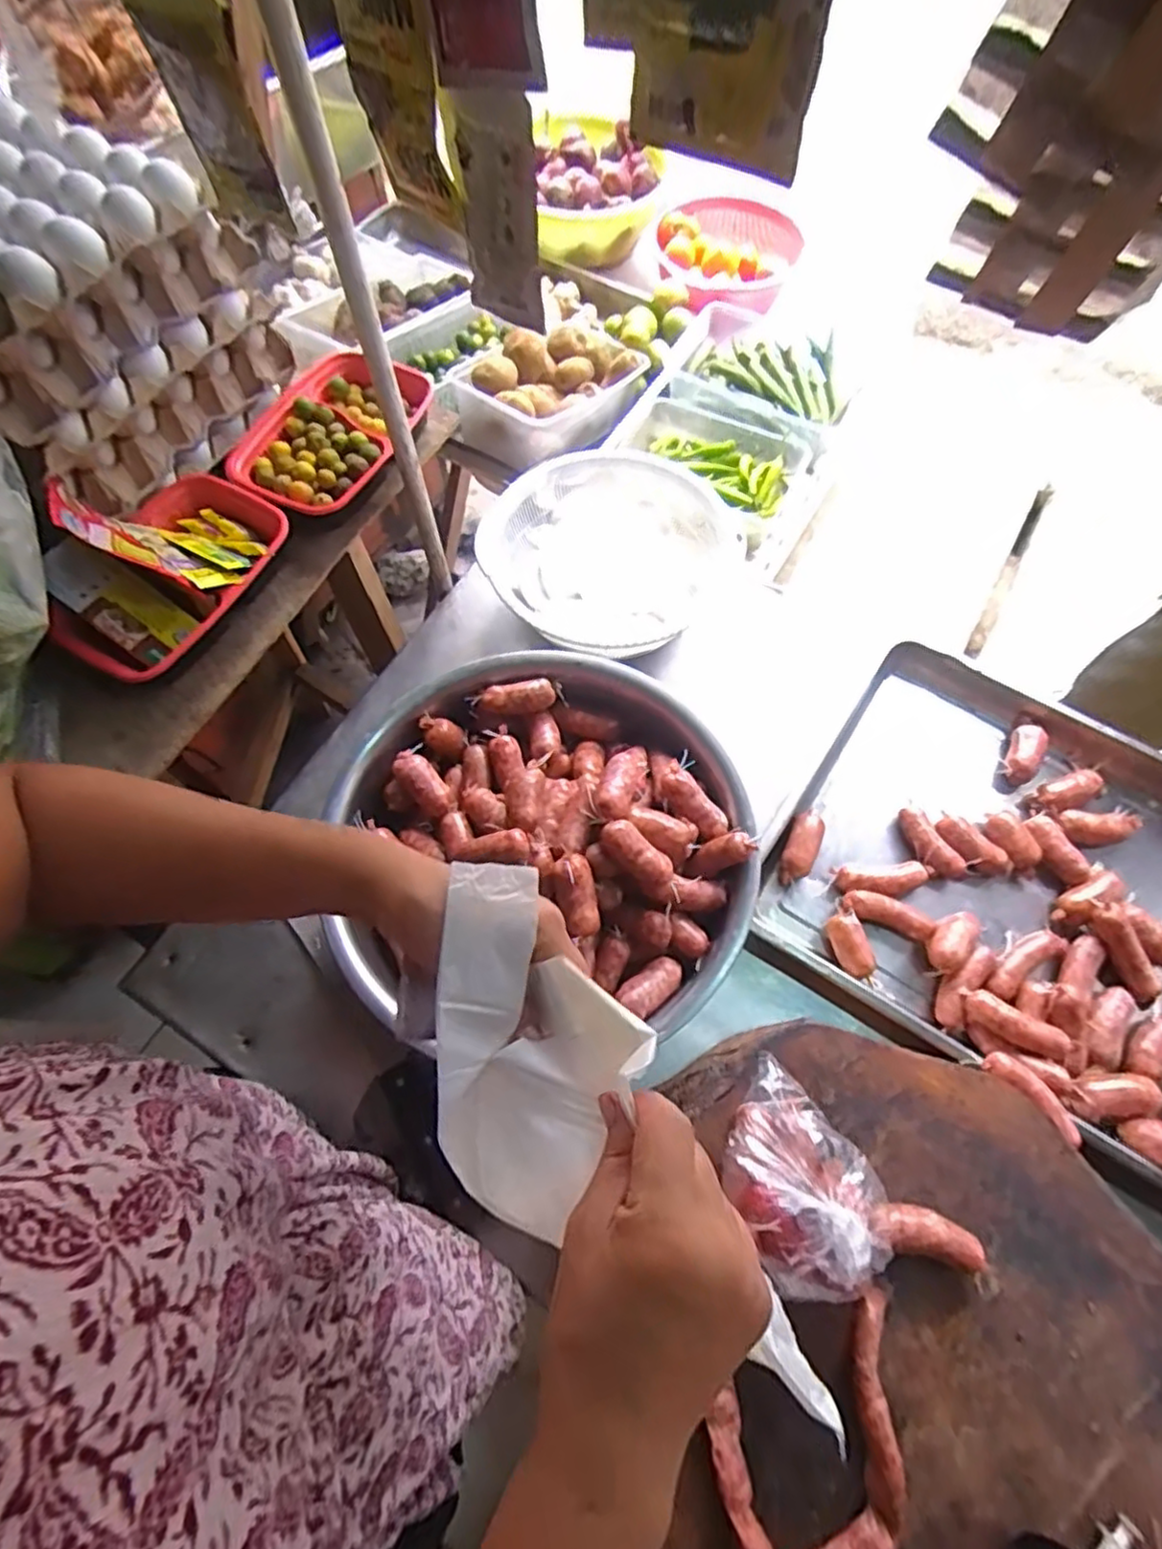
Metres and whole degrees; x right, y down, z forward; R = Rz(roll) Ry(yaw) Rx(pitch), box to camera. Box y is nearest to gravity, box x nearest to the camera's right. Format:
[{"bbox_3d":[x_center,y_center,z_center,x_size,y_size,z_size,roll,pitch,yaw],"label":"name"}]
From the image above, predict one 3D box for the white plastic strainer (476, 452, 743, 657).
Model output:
[{"bbox_3d":[0.029,-0.259,0.787,0.270,0.066,0.254,0,68,1],"label":"white plastic strainer"}]

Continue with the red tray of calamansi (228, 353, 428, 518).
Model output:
[{"bbox_3d":[-0.249,-0.354,0.712,0.146,0.039,0.219,33,72,13],"label":"red tray of calamansi"}]

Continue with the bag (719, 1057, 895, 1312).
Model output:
[{"bbox_3d":[0.150,0.280,0.475,0.093,0.077,0.130,-29,70,-10],"label":"bag"}]

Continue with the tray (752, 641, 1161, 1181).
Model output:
[{"bbox_3d":[0.498,0.138,0.665,0.577,0.059,0.406,32,72,13],"label":"tray"}]

